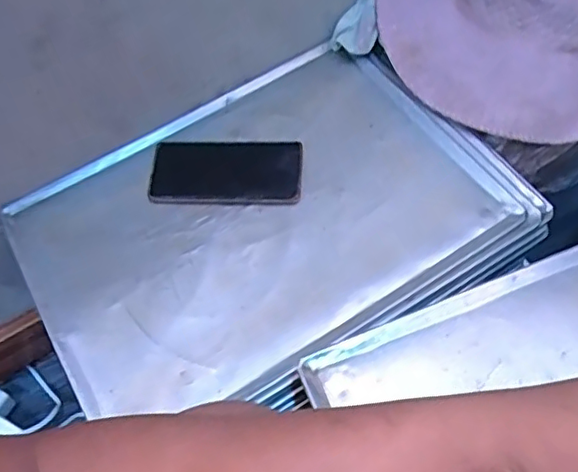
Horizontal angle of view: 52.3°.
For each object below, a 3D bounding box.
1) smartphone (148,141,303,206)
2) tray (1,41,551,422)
[{"bbox_3d":[-0.066,-0.071,0.626,0.159,0.012,0.075,0,53,6],"label":"smartphone"},{"bbox_3d":[-0.024,-0.026,0.600,0.480,0.057,0.324,-26,55,-13],"label":"tray"}]

